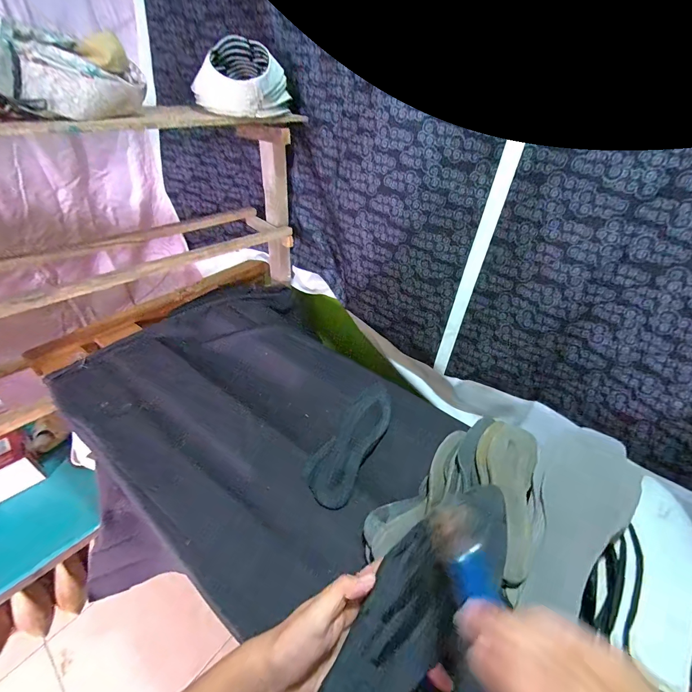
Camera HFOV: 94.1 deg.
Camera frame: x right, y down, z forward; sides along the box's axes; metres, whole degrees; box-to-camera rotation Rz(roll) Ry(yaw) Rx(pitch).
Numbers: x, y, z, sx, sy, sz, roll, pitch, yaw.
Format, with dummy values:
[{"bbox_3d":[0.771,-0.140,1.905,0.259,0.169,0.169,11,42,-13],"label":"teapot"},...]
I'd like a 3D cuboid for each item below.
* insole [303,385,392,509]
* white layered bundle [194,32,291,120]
[{"bbox_3d":[0.015,0.165,0.584,0.082,0.026,0.247,23,41,19],"label":"insole"},{"bbox_3d":[-0.195,-0.507,0.611,0.178,0.112,0.160,-7,41,-17],"label":"white layered bundle"}]

